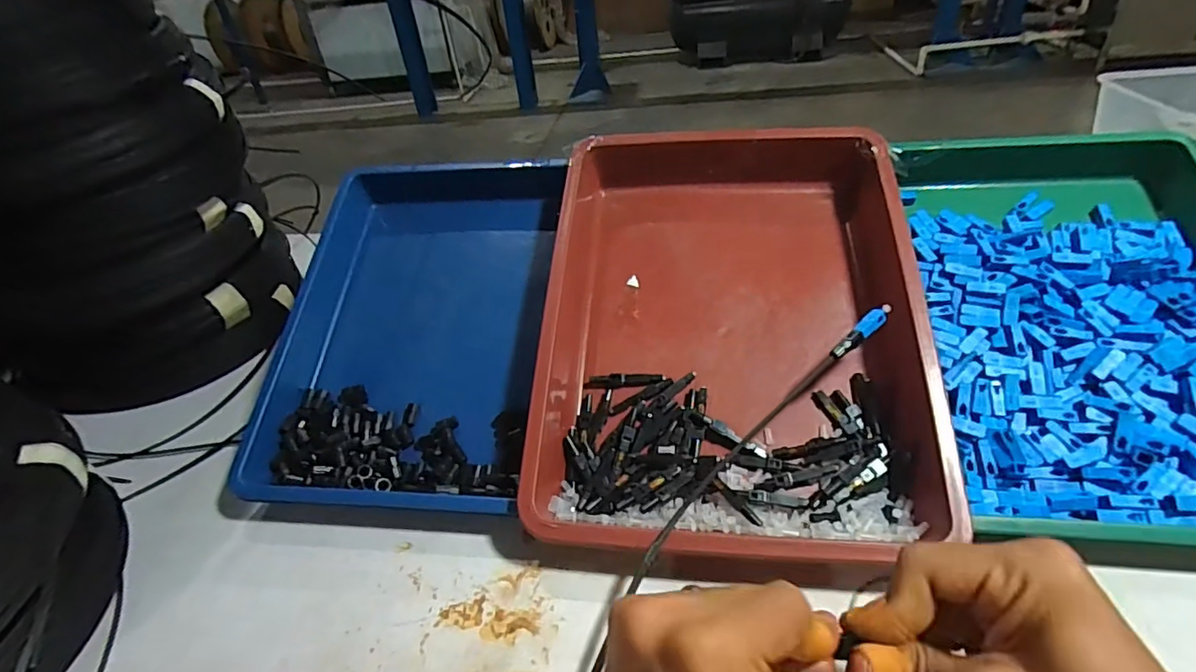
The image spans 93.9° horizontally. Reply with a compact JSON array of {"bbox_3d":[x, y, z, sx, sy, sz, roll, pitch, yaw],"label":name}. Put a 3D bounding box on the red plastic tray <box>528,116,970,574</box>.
[{"bbox_3d":[0.096,-0.018,0.431,0.264,0.065,0.350,2,59,8],"label":"red plastic tray"}]

